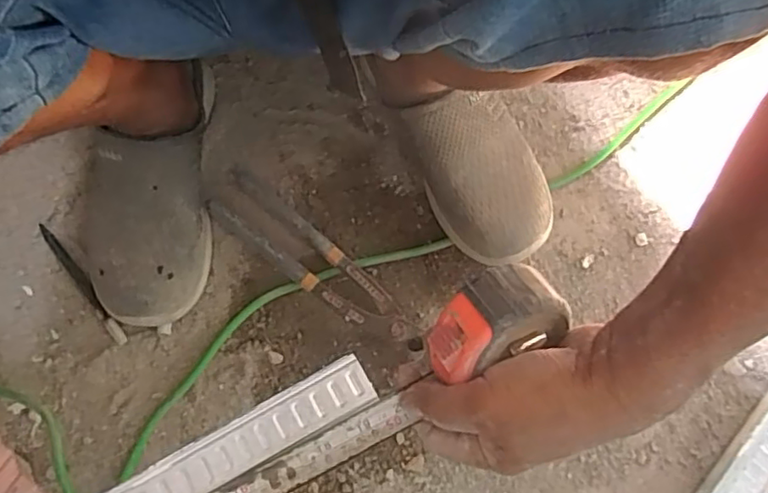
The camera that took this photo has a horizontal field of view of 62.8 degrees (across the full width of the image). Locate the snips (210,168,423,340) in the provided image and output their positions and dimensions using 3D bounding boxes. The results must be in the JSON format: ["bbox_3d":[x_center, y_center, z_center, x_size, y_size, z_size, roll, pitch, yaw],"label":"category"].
[{"bbox_3d":[-0.060,0.009,0.535,0.210,0.022,0.050,35,77,12],"label":"snips"}]

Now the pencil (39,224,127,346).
[{"bbox_3d":[-0.257,0.030,0.532,0.012,0.011,0.132,-40,76,-10],"label":"pencil"}]

